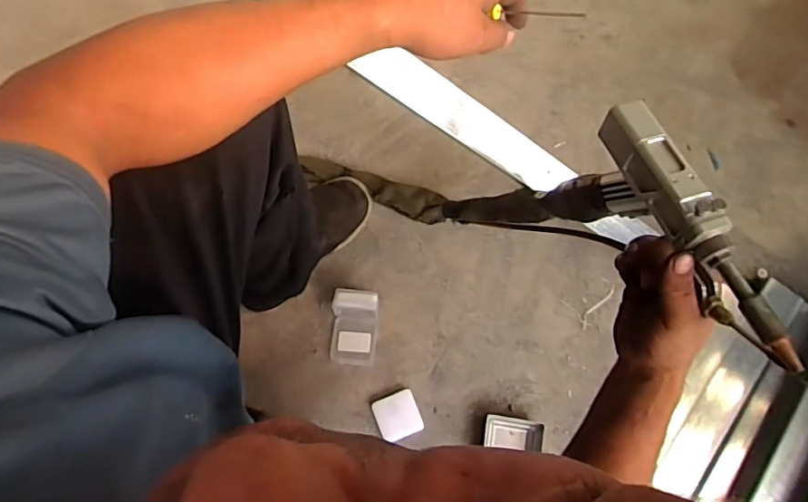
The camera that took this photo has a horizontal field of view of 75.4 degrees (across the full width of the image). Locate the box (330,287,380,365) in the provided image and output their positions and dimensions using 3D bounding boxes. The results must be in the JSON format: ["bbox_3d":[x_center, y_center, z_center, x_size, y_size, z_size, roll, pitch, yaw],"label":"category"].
[{"bbox_3d":[-0.075,0.116,0.784,0.069,0.063,0.107,4,79,-1],"label":"box"}]

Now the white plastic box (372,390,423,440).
[{"bbox_3d":[-0.009,0.249,0.789,0.064,0.012,0.065,-21,80,-5],"label":"white plastic box"}]

